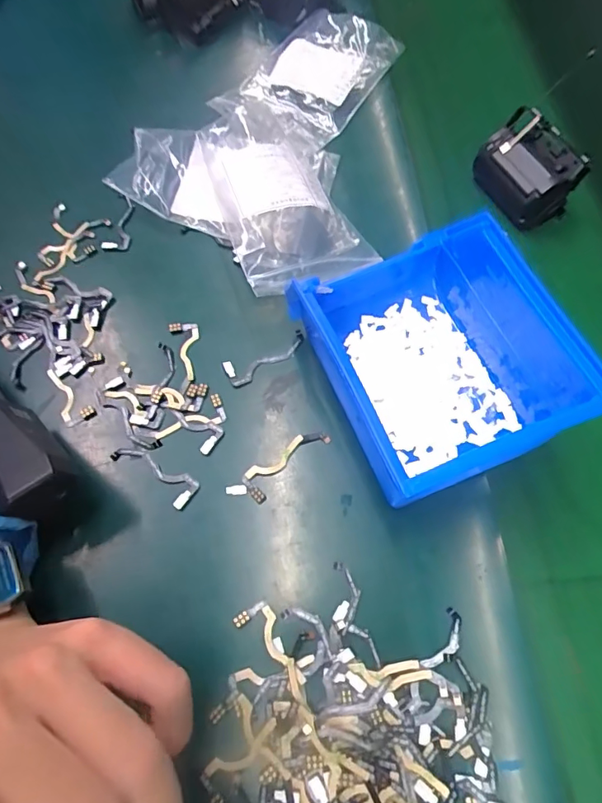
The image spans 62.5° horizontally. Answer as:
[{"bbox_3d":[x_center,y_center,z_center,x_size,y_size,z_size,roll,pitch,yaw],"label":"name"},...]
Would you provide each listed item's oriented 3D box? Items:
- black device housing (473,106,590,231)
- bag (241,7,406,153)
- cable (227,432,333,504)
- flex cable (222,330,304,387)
[{"bbox_3d":[0.163,-0.167,0.355,0.046,0.044,0.066,-24,68,-10],"label":"black device housing"},{"bbox_3d":[0.011,-0.275,0.410,0.097,0.017,0.140,29,69,13],"label":"bag"},{"bbox_3d":[-0.011,0.035,0.276,0.062,0.004,0.017,-37,71,-15],"label":"cable"},{"bbox_3d":[-0.020,-0.027,0.304,0.054,0.004,0.018,-26,68,-11],"label":"flex cable"}]

